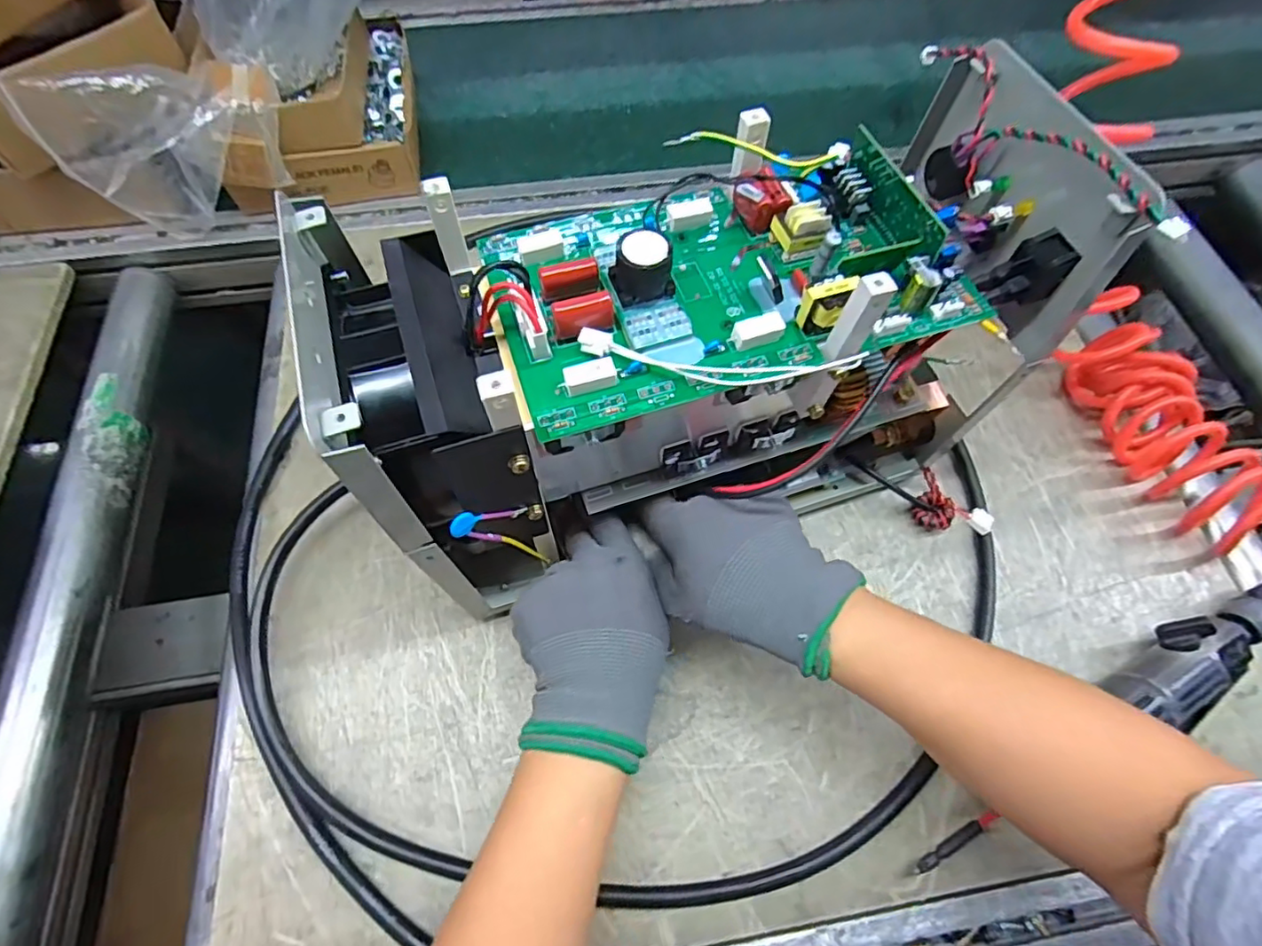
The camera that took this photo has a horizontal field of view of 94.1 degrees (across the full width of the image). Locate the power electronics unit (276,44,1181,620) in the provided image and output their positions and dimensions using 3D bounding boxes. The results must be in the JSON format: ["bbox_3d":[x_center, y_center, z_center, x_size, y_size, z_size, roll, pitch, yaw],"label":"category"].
[{"bbox_3d":[0.043,-0.064,0.347,0.356,0.218,0.140,-16,65,-8],"label":"power electronics unit"}]

